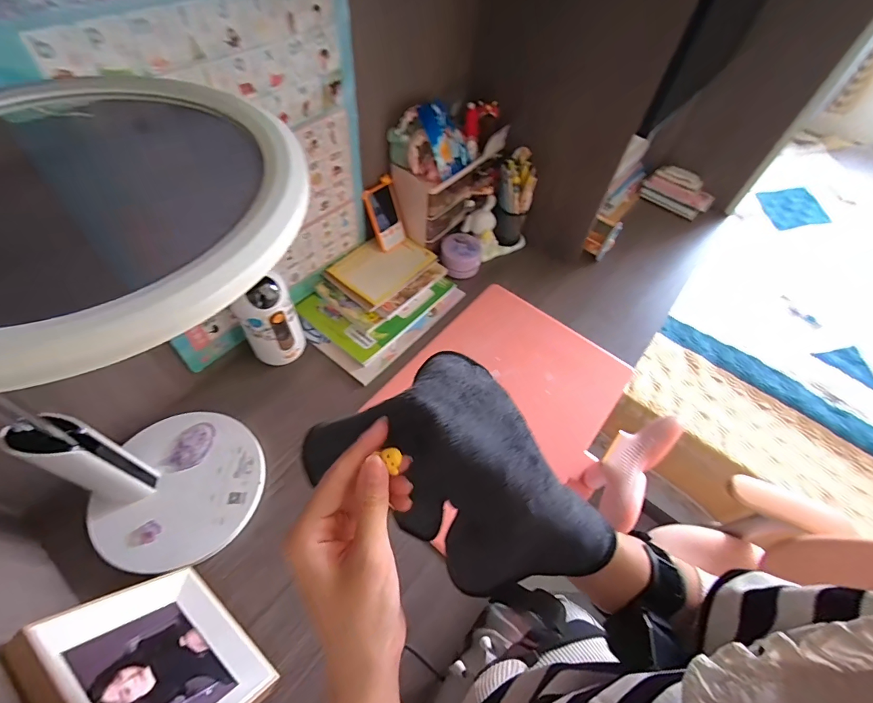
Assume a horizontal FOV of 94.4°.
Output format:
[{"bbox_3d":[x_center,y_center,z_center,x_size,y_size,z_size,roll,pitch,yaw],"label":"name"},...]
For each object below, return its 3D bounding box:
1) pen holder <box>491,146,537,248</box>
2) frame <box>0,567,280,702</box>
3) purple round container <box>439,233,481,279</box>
[{"bbox_3d":[0.155,-0.312,0.823,0.072,0.163,0.073,13,56,3],"label":"pen holder"},{"bbox_3d":[-0.275,0.313,0.404,0.176,0.197,0.023,38,89,17],"label":"frame"},{"bbox_3d":[0.050,-0.198,0.832,0.084,0.058,0.084,2,56,-4],"label":"purple round container"}]

